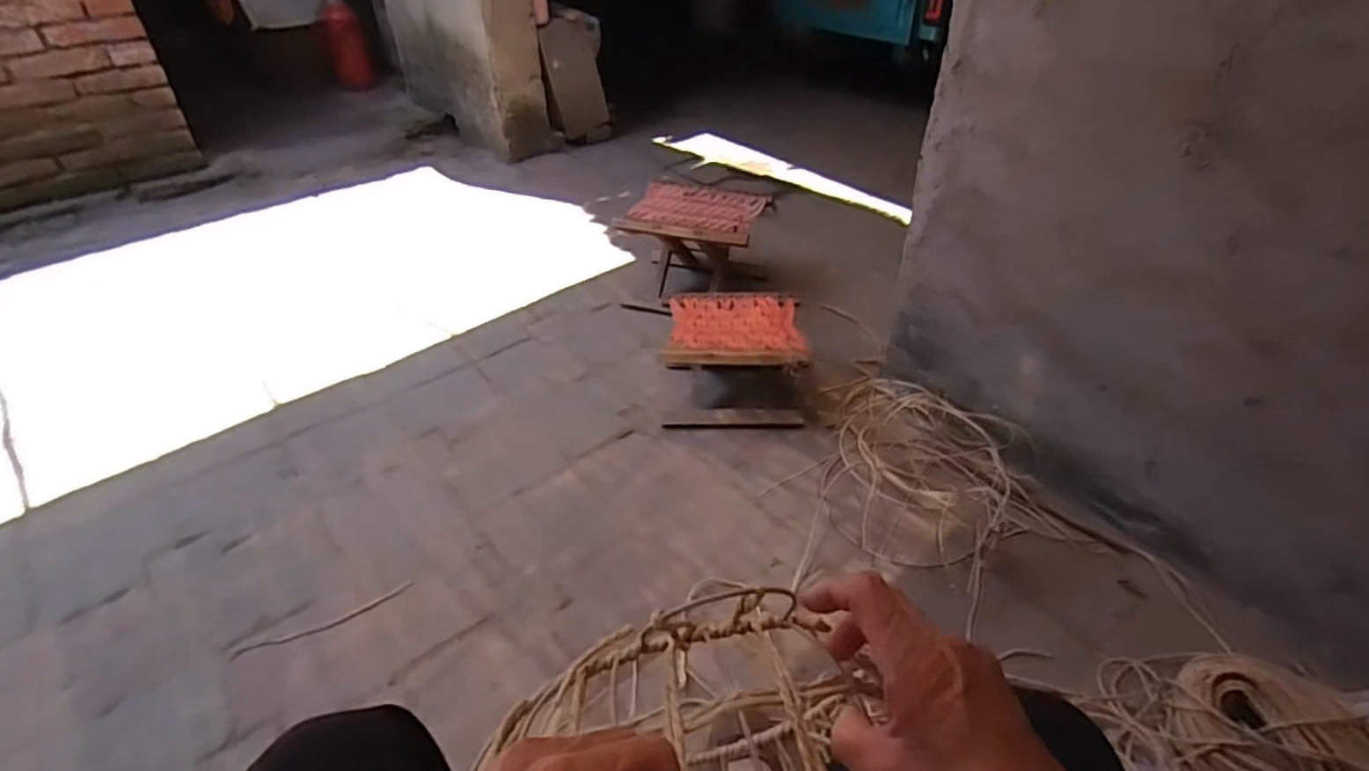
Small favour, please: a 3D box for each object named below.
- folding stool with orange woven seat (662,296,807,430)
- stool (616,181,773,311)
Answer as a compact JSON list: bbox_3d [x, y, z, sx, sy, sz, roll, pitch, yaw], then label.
[{"bbox_3d":[0.099,-0.047,1.438,0.281,0.197,0.231,0,37,1],"label":"folding stool with orange woven seat"},{"bbox_3d":[0.019,-0.329,1.750,0.335,0.245,0.320,12,41,15],"label":"stool"}]

